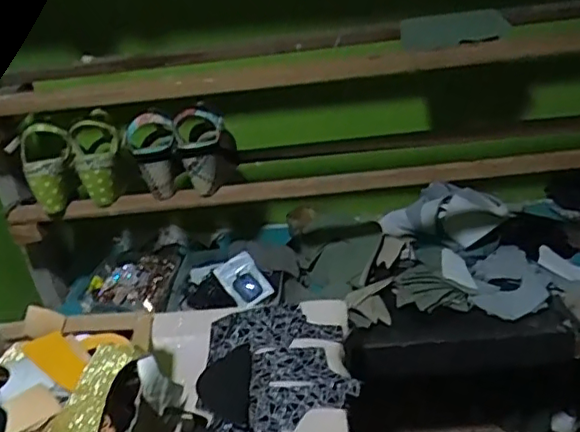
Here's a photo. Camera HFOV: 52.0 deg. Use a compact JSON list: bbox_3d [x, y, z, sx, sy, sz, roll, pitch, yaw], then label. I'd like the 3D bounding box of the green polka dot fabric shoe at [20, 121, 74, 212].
[{"bbox_3d":[-0.400,-0.074,0.958,0.083,0.146,0.055,-3,7,4],"label":"green polka dot fabric shoe"}]

